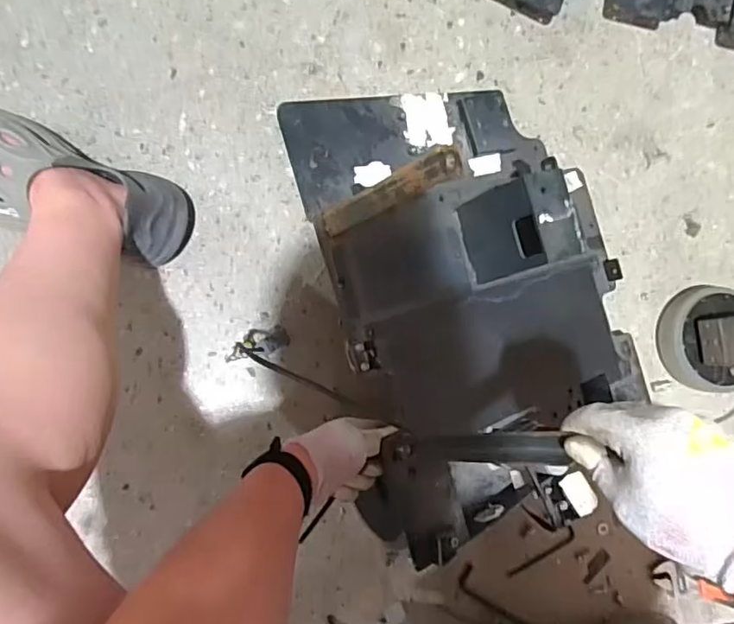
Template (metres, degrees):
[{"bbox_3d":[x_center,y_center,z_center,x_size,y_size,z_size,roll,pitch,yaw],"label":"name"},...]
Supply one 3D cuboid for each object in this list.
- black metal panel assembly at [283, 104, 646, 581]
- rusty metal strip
[{"bbox_3d":[0.136,-0.028,0.700,0.408,0.086,0.500,-17,85,-33],"label":"black metal panel assembly"},{"bbox_3d":[0.016,-0.097,0.475,0.014,0.185,0.027,-12,90,-33],"label":"rusty metal strip"}]

